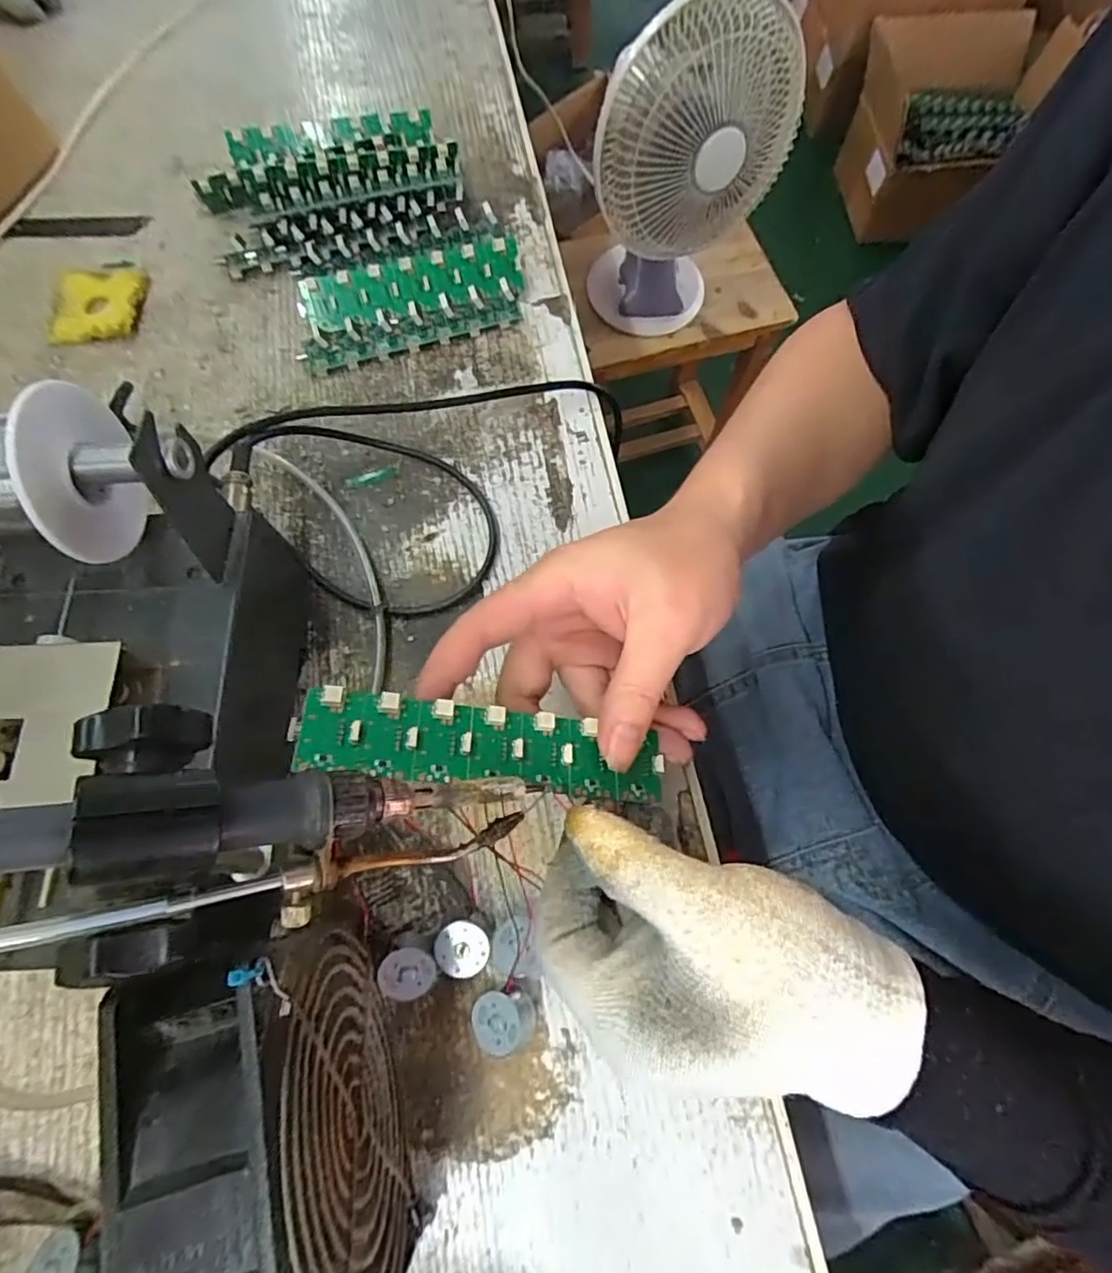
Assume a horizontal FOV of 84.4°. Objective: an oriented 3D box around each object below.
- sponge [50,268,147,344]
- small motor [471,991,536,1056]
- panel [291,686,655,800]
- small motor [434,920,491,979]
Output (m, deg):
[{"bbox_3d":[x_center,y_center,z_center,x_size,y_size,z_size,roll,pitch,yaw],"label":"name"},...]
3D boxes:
[{"bbox_3d":[-0.302,-0.220,0.403,0.056,0.010,0.061,-2,70,-1],"label":"sponge"},{"bbox_3d":[-0.022,0.160,0.258,0.026,0.018,0.021,-4,70,-2],"label":"small motor"},{"bbox_3d":[-0.024,0.042,0.232,0.138,0.006,0.030,11,69,-15],"label":"panel"},{"bbox_3d":[-0.040,0.136,0.267,0.022,0.017,0.023,0,70,0],"label":"small motor"}]

